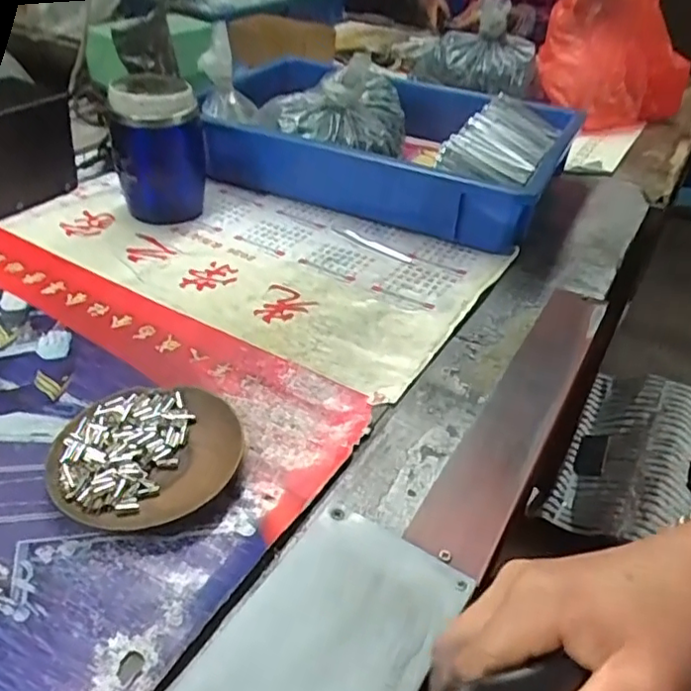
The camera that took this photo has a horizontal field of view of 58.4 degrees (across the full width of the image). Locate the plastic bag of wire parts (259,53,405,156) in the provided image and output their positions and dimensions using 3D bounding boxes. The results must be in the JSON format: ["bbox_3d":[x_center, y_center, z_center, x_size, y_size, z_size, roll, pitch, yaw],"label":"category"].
[{"bbox_3d":[-0.010,-0.282,0.727,0.176,0.083,0.129,-4,39,-11],"label":"plastic bag of wire parts"}]

